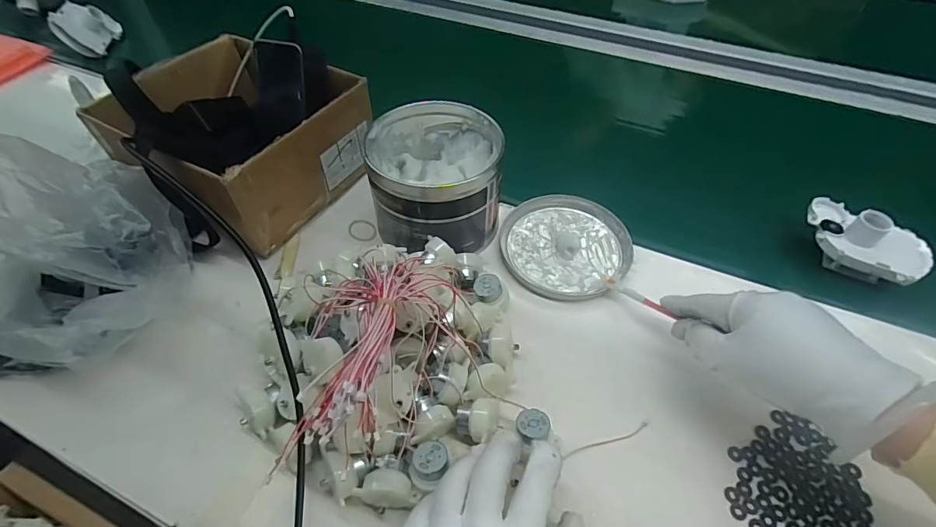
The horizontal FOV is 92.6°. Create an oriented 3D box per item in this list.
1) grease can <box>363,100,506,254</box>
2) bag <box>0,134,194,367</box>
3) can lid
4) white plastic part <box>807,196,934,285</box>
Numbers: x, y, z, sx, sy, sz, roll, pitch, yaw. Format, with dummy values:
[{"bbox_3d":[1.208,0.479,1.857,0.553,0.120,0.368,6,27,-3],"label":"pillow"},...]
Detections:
[{"bbox_3d":[-0.033,-0.085,0.452,0.119,0.104,0.128,0,51,0],"label":"grease can"},{"bbox_3d":[-0.336,-0.015,0.352,0.181,0.183,0.164,-17,53,-13],"label":"bag"},{"bbox_3d":[0.101,-0.020,0.461,0.127,0.012,0.129,0,51,0],"label":"can lid"},{"bbox_3d":[0.386,-0.024,0.438,0.103,0.053,0.062,35,59,25],"label":"white plastic part"}]

